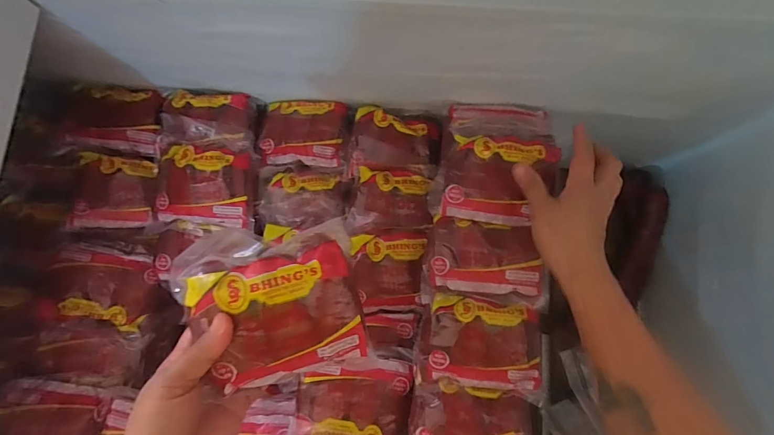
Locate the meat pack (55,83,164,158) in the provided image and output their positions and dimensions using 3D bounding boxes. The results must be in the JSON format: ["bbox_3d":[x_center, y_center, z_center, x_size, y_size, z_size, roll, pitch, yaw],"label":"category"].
[{"bbox_3d":[-0.375,-0.136,0.532,0.125,0.042,0.105,2,81,5],"label":"meat pack"}]

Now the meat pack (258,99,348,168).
[{"bbox_3d":[-0.117,-0.119,0.526,0.116,0.019,0.095,5,82,5],"label":"meat pack"}]

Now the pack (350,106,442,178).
[{"bbox_3d":[0.013,-0.105,0.524,0.120,0.048,0.094,-2,81,4],"label":"pack"}]

